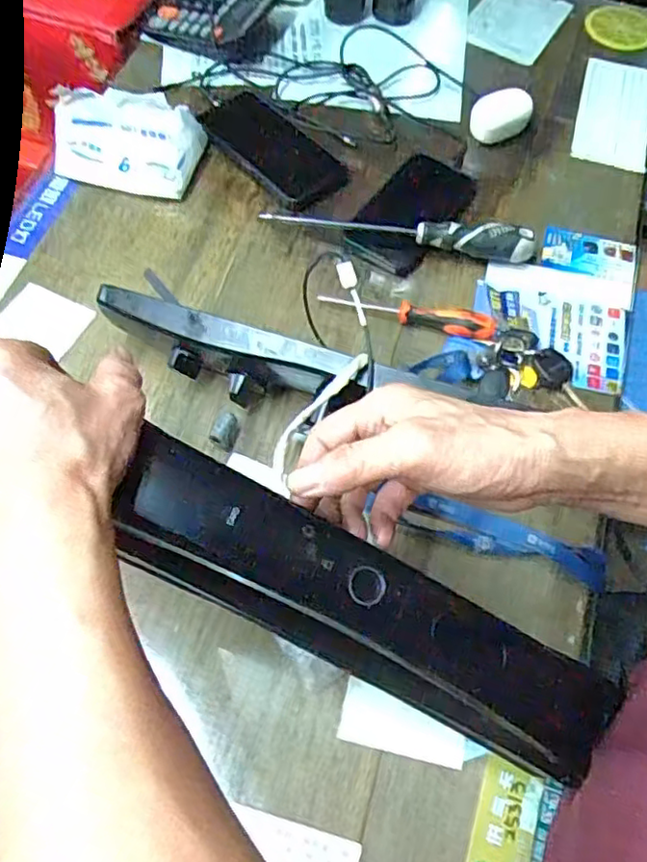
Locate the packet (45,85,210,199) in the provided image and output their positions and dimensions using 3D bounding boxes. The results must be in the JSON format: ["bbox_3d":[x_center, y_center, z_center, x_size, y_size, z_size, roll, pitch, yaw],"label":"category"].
[{"bbox_3d":[-0.196,-0.290,0.631,0.147,0.065,0.085,9,63,3],"label":"packet"}]

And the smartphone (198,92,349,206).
[{"bbox_3d":[-0.054,-0.297,0.664,0.080,0.009,0.169,-36,69,-18],"label":"smartphone"}]

